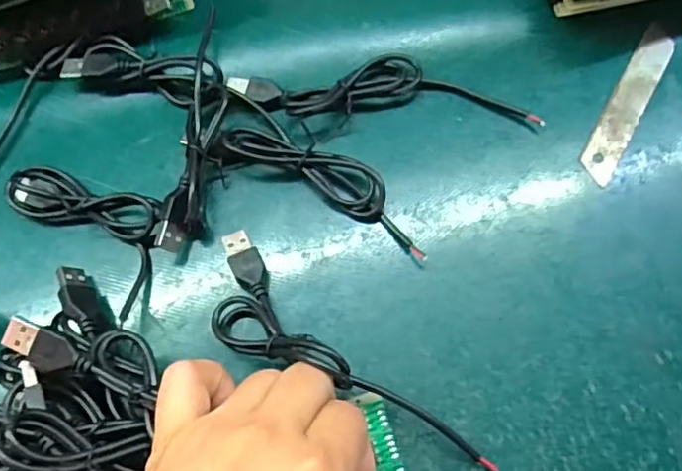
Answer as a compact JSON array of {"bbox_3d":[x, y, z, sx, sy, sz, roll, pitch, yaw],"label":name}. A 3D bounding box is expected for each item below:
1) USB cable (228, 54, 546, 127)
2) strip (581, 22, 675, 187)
[{"bbox_3d":[0.020,-0.076,0.310,0.153,0.014,0.038,-1,68,3],"label":"USB cable"},{"bbox_3d":[0.147,-0.069,0.305,0.017,0.004,0.097,28,72,13],"label":"strip"}]

